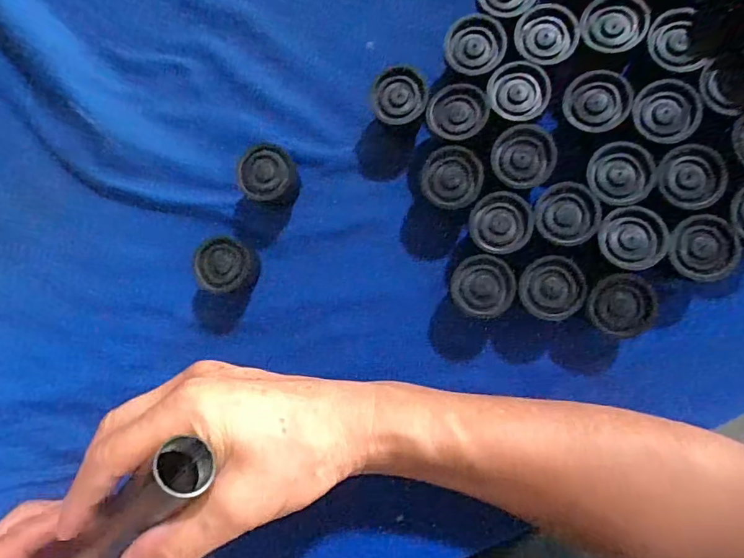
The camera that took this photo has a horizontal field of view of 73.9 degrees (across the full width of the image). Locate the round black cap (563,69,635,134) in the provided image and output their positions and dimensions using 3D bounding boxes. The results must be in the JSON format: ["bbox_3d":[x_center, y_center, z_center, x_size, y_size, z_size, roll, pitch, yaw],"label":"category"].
[{"bbox_3d":[0.125,-0.099,0.272,0.032,0.007,0.034,0,87,7],"label":"round black cap"}]

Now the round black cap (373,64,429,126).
[{"bbox_3d":[0.018,-0.108,0.308,0.032,0.033,0.032,0,87,7],"label":"round black cap"}]

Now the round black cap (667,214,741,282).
[{"bbox_3d":[0.176,-0.016,0.261,0.034,0.005,0.034,0,87,7],"label":"round black cap"}]

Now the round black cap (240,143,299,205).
[{"bbox_3d":[-0.064,-0.065,0.312,0.031,0.034,0.030,0,87,7],"label":"round black cap"}]

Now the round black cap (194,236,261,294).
[{"bbox_3d":[-0.092,-0.008,0.315,0.031,0.030,0.032,0,87,7],"label":"round black cap"}]

